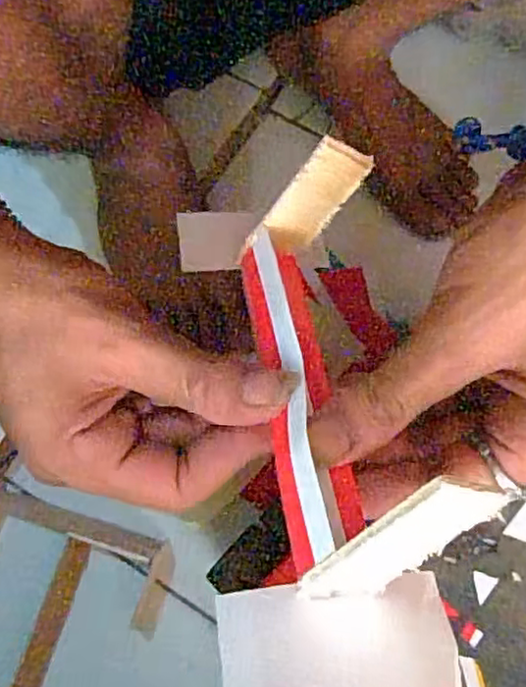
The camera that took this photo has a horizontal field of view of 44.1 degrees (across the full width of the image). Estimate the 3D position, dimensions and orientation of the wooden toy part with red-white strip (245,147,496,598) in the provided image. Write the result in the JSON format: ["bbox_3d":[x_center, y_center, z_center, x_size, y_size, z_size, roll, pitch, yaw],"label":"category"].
[{"bbox_3d":[0.026,0.003,0.209,0.024,0.062,0.147,22,40,-32],"label":"wooden toy part with red-white strip"}]

